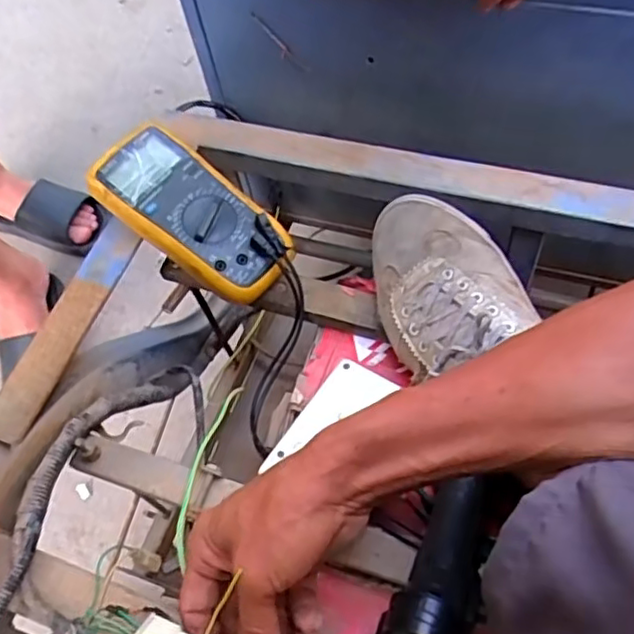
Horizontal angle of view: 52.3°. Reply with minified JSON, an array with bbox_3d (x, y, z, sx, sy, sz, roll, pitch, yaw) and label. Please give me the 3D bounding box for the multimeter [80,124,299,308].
[{"bbox_3d":[-0.104,-0.089,0.545,0.175,0.029,0.083,39,69,5],"label":"multimeter"}]

